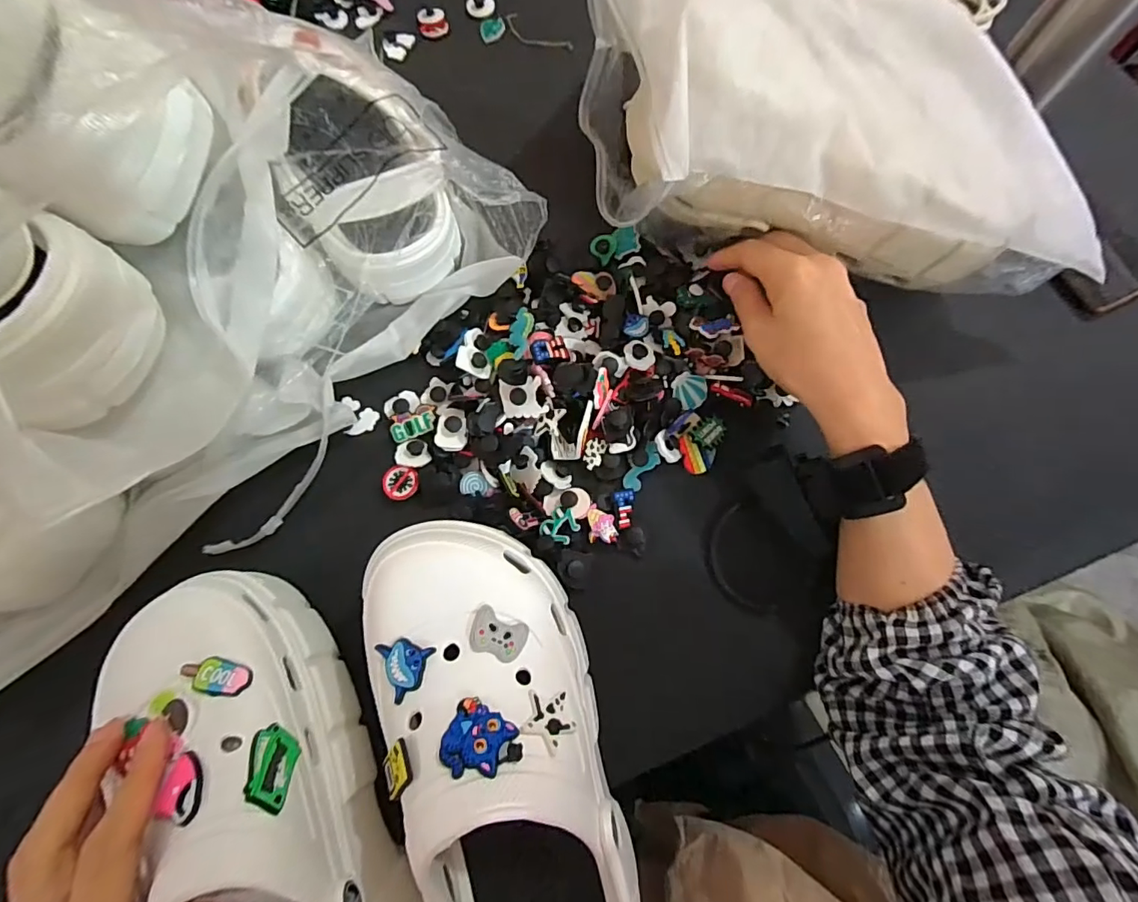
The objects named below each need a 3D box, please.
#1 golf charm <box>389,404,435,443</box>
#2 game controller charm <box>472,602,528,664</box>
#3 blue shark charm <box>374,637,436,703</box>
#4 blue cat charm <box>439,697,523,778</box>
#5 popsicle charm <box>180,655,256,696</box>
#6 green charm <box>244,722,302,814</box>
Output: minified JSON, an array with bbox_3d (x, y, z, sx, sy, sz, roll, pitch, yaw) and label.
[{"bbox_3d":[-0.110,-0.020,0.362,0.032,0.004,0.021,-21,75,-7],"label":"golf charm"},{"bbox_3d":[-0.036,0.091,0.253,0.029,0.006,0.021,26,56,2],"label":"game controller charm"},{"bbox_3d":[-0.076,0.101,0.244,0.023,0.006,0.027,-26,76,-8],"label":"blue shark charm"},{"bbox_3d":[-0.038,0.126,0.222,0.034,0.007,0.029,15,43,17],"label":"blue cat charm"},{"bbox_3d":[-0.166,0.106,0.242,0.031,0.008,0.015,21,50,2],"label":"popsicle charm"},{"bbox_3d":[-0.130,0.138,0.225,0.020,0.035,0.004,35,107,-26],"label":"green charm"}]

